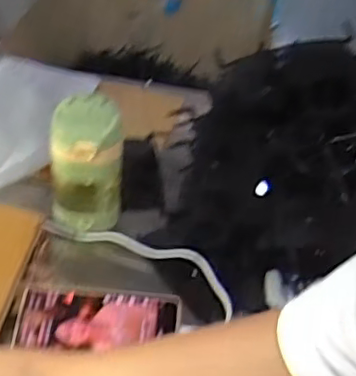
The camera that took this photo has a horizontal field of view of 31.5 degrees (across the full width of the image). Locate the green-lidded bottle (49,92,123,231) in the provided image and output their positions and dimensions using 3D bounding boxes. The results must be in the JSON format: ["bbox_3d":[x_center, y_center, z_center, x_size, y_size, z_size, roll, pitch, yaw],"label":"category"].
[{"bbox_3d":[-0.103,-0.021,0.725,0.081,0.156,0.064,-3,39,-12],"label":"green-lidded bottle"}]

